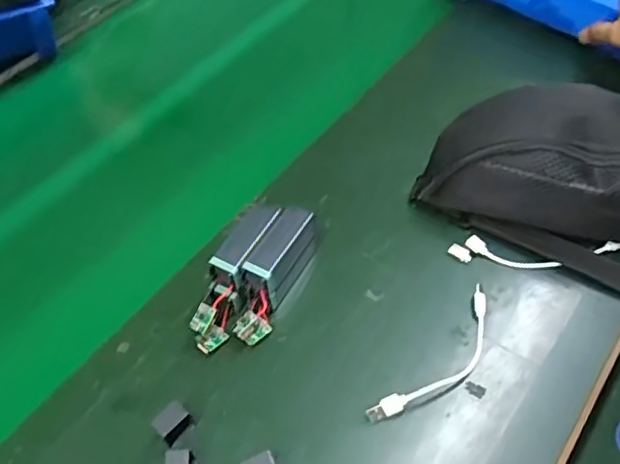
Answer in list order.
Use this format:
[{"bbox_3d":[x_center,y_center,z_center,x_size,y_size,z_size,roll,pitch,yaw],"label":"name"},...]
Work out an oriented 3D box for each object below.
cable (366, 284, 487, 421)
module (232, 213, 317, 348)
[{"bbox_3d":[0.104,0.099,0.456,0.036,0.013,0.145,36,61,27],"label":"cable"},{"bbox_3d":[-0.030,0.031,0.493,0.032,0.050,0.122,18,54,16],"label":"module"}]

